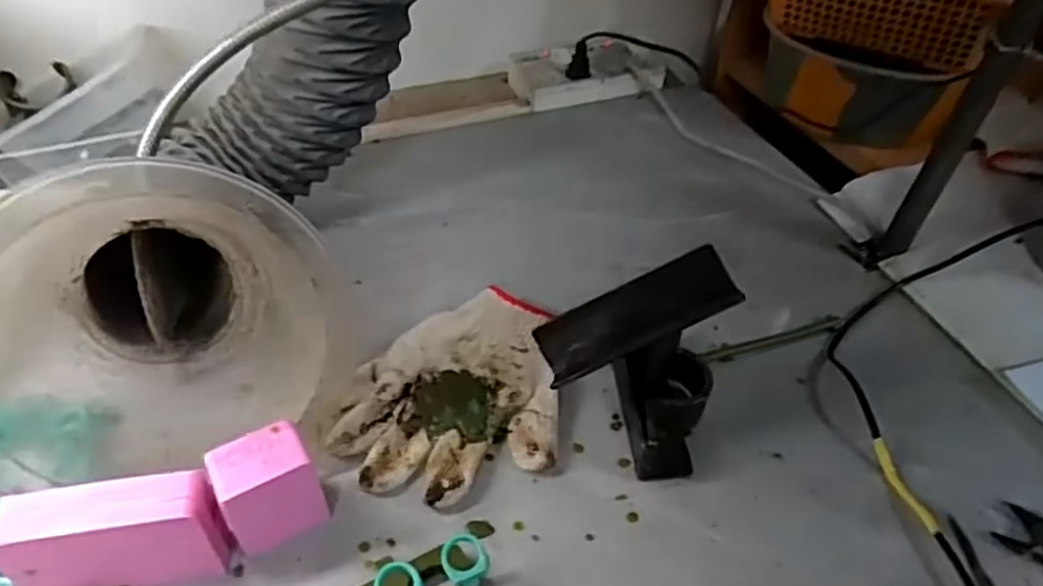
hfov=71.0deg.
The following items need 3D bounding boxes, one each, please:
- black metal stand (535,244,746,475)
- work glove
[{"bbox_3d":[0.079,0.050,0.489,0.115,0.120,0.092,-5,44,-7],"label":"black metal stand"},{"bbox_3d":[-0.045,0.068,0.533,0.147,0.028,0.182,7,44,6],"label":"work glove"}]

